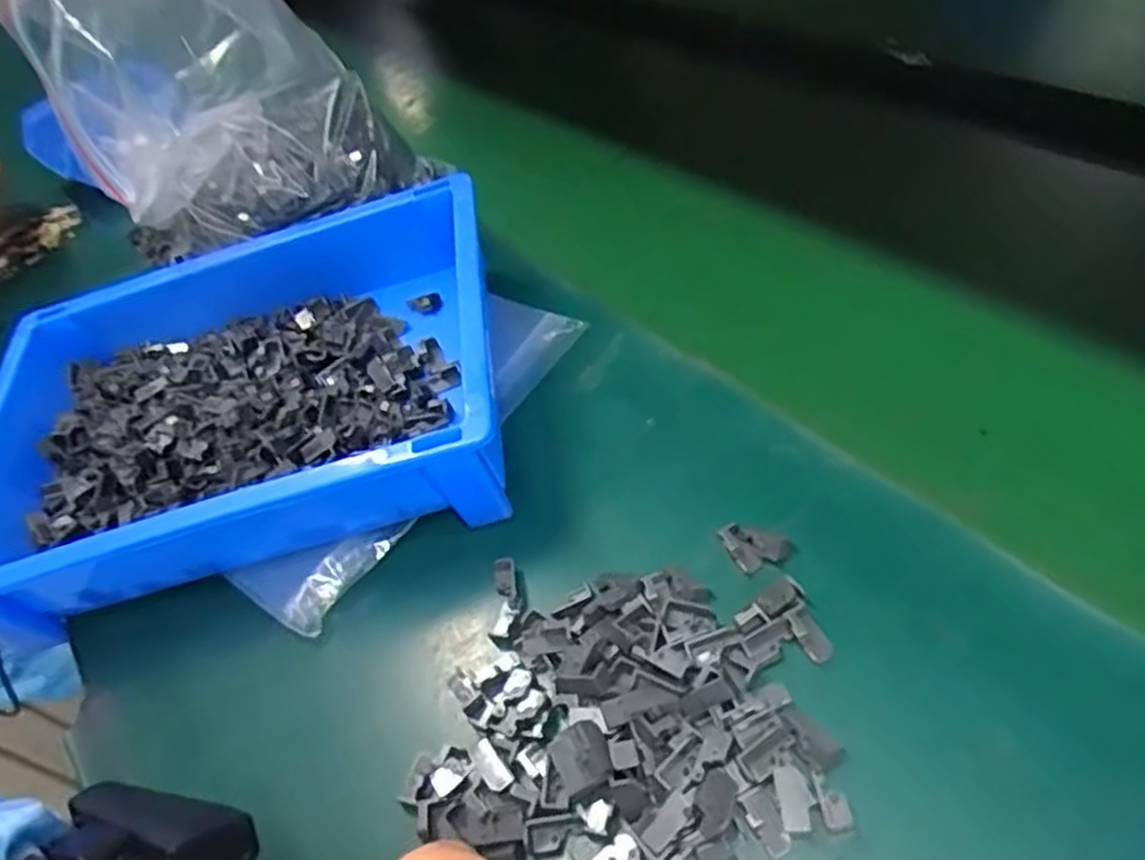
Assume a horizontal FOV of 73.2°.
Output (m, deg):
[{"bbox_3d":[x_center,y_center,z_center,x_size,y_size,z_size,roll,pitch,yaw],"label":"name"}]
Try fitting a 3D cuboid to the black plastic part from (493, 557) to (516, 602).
[{"bbox_3d":[-0.032,0.070,0.360,0.010,0.010,0.018,-17,48,1],"label":"black plastic part"}]

